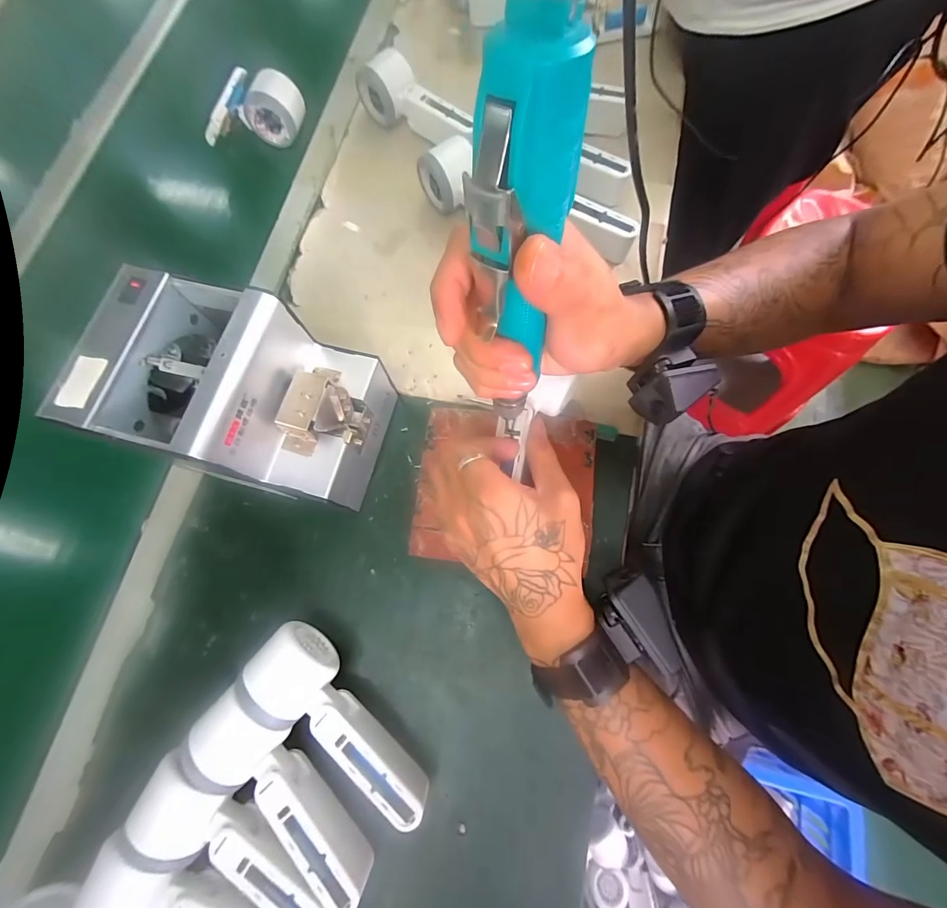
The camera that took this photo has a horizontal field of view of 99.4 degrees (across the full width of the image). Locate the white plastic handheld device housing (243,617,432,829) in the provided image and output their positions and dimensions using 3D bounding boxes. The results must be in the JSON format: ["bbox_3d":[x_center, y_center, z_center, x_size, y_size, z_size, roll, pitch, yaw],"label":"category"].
[{"bbox_3d":[-0.098,0.200,0.301,0.163,0.052,0.054,36,78,11],"label":"white plastic handheld device housing"}]

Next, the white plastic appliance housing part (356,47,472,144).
[{"bbox_3d":[-0.063,-0.419,0.484,0.169,0.052,0.051,34,78,10],"label":"white plastic appliance housing part"}]

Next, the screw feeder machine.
[{"bbox_3d":[-0.172,-0.038,0.329,0.184,0.143,0.127,10,75,7],"label":"screw feeder machine"}]

